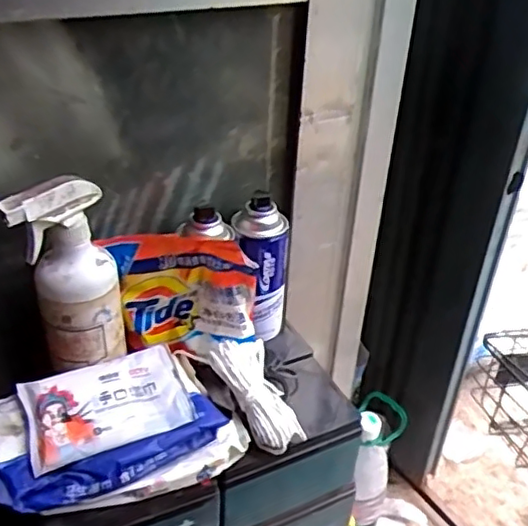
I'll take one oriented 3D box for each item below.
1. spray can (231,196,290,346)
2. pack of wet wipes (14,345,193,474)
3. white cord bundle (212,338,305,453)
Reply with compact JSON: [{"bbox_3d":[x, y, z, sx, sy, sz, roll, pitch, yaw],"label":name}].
[{"bbox_3d":[-0.005,0.011,0.634,0.057,0.147,0.057,2,34,-1],"label":"spray can"},{"bbox_3d":[-0.131,0.116,0.515,0.127,0.020,0.083,-13,37,-22],"label":"pack of wet wipes"},{"bbox_3d":[-0.004,0.117,0.563,0.048,0.028,0.110,-19,63,-29],"label":"white cord bundle"}]

